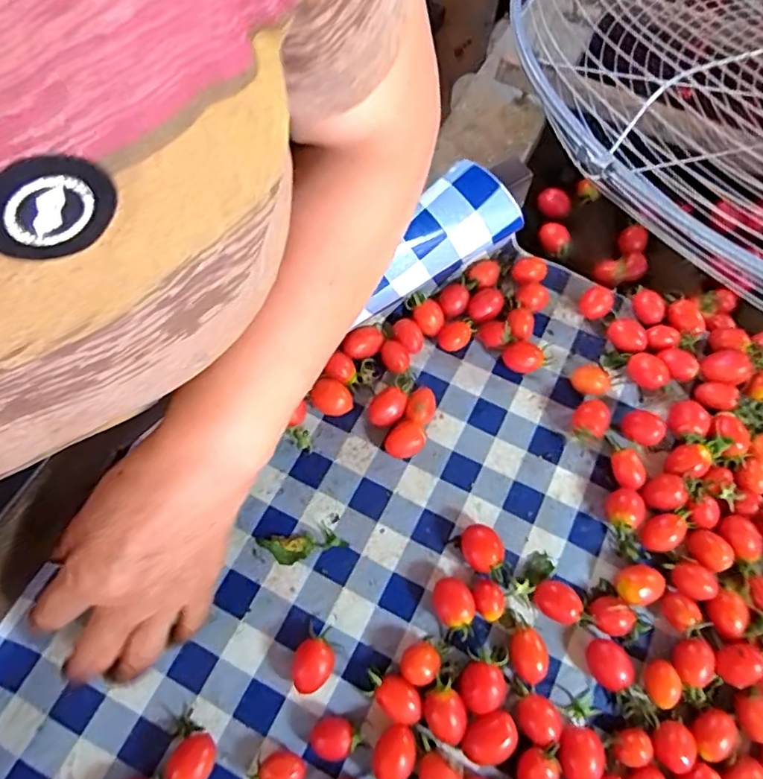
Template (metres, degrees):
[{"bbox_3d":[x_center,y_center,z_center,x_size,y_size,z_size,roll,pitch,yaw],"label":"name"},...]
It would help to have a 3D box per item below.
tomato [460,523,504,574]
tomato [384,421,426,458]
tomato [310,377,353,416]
[{"bbox_3d":[0.067,0.108,0.378,0.025,0.018,0.031,-25,73,-10],"label":"tomato"},{"bbox_3d":[0.016,0.038,0.406,0.028,0.018,0.024,-29,73,-12],"label":"tomato"},{"bbox_3d":[-0.037,0.007,0.412,0.030,0.026,0.021,7,70,1],"label":"tomato"}]

